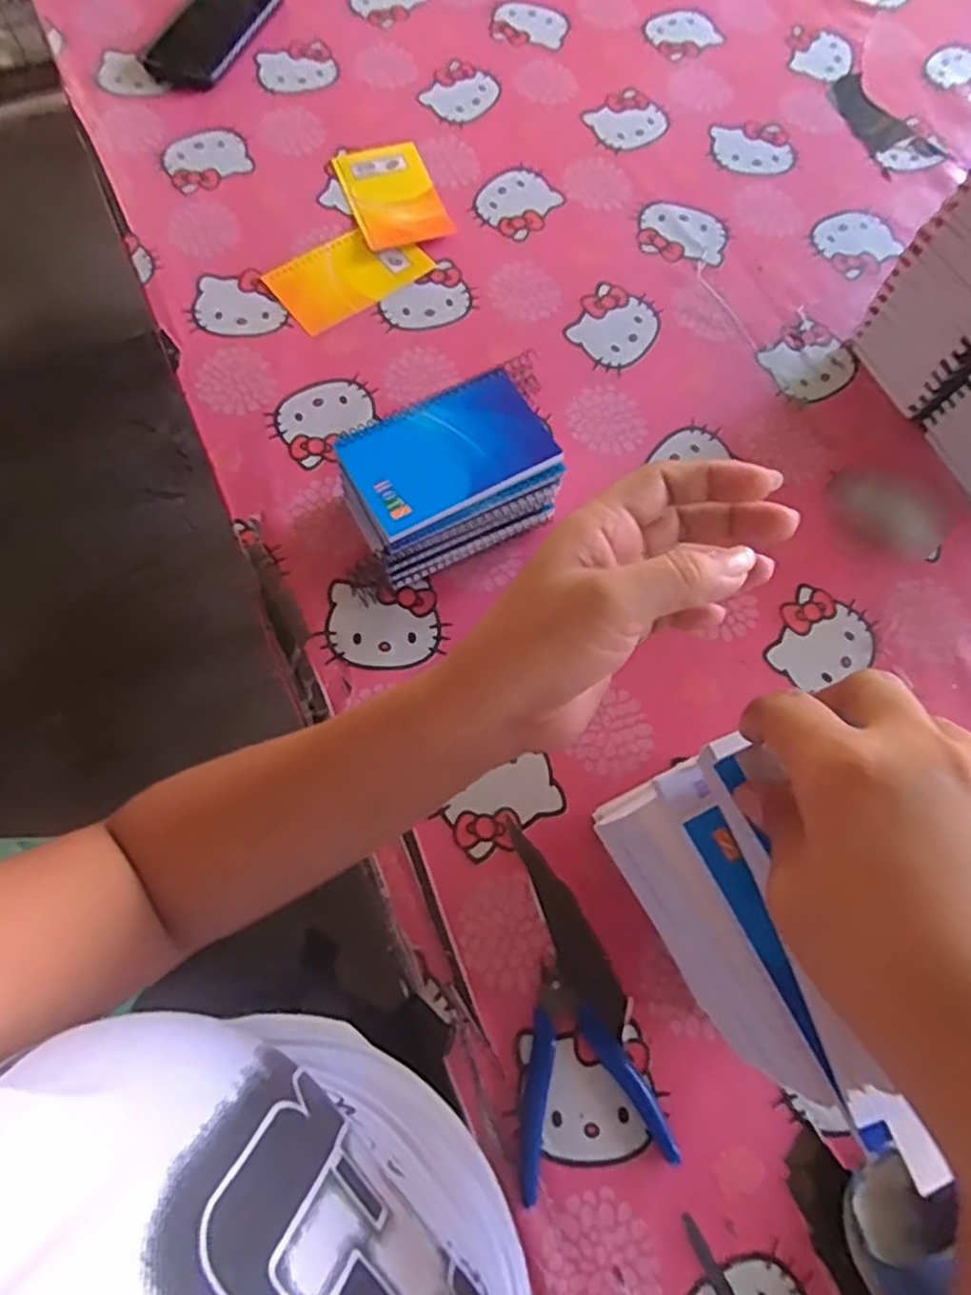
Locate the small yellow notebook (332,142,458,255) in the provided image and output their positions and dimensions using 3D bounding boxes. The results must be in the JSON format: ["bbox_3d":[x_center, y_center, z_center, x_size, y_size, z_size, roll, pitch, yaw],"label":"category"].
[{"bbox_3d":[-0.084,-0.412,0.645,0.077,0.006,0.125,-20,72,-9],"label":"small yellow notebook"}]

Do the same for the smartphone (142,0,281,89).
[{"bbox_3d":[-0.269,-0.622,0.709,0.080,0.017,0.172,19,70,4],"label":"smartphone"}]

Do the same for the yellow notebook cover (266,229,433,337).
[{"bbox_3d":[-0.119,-0.324,0.614,0.126,0.004,0.082,-38,76,-15],"label":"yellow notebook cover"}]

